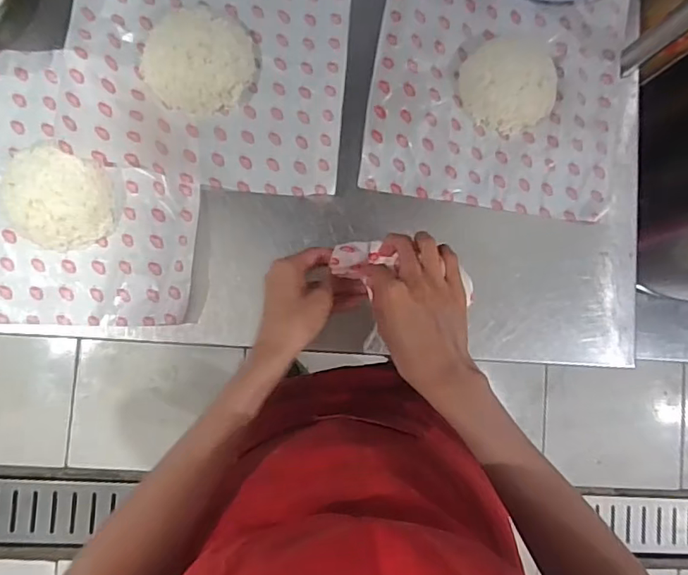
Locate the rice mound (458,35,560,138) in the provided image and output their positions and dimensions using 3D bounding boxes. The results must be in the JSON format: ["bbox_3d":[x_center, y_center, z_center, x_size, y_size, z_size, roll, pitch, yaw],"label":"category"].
[{"bbox_3d":[0.171,-0.209,0.531,0.094,0.040,0.090,0,87,-6],"label":"rice mound"}]

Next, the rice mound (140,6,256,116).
[{"bbox_3d":[-0.139,-0.219,0.502,0.105,0.038,0.092,-12,88,-7],"label":"rice mound"}]

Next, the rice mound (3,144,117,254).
[{"bbox_3d":[-0.256,-0.078,0.477,0.083,0.035,0.082,0,87,-6],"label":"rice mound"}]

